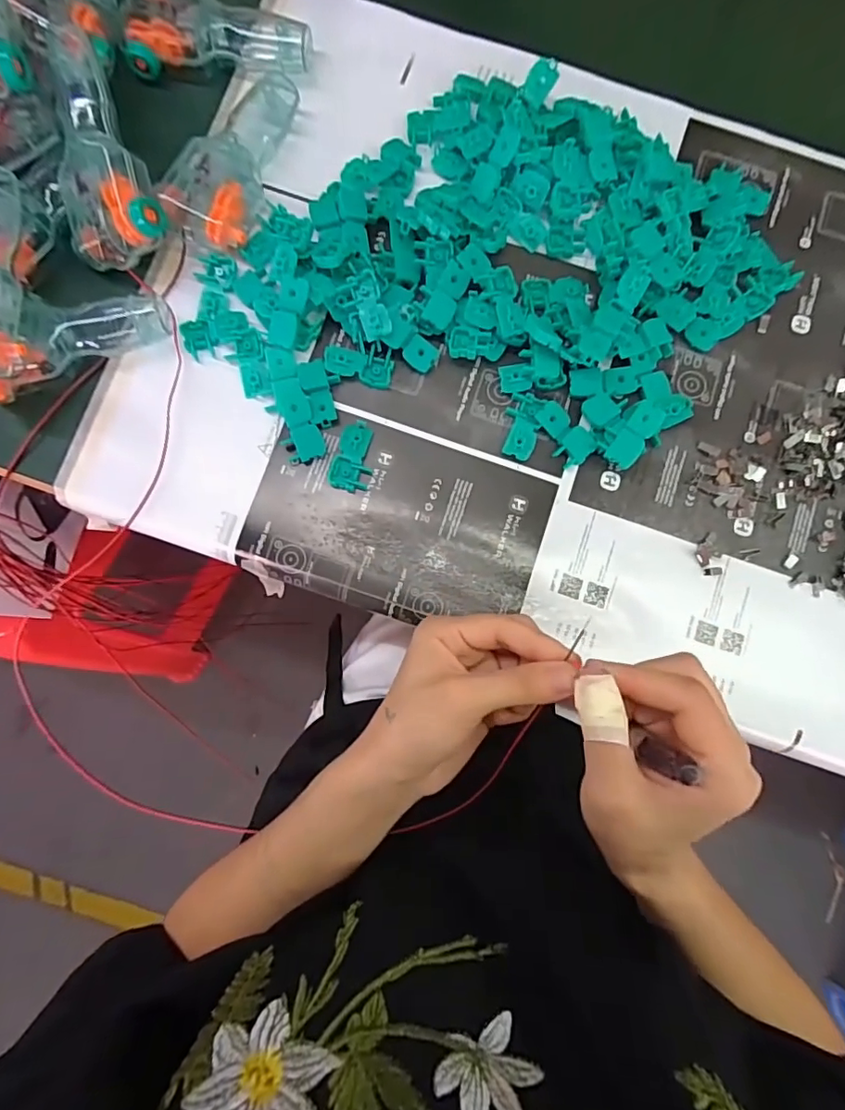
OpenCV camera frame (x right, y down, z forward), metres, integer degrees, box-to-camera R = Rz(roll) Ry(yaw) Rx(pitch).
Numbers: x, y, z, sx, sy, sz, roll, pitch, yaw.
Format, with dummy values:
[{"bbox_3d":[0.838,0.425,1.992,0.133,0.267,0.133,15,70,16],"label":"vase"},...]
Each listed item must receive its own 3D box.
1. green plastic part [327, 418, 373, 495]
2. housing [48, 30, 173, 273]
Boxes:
[{"bbox_3d":[-0.044,-0.064,0.339,0.026,0.004,0.045,8,81,-1],"label":"green plastic part"},{"bbox_3d":[-0.197,-0.244,0.320,0.059,0.032,0.126,-12,98,-6],"label":"housing"}]

